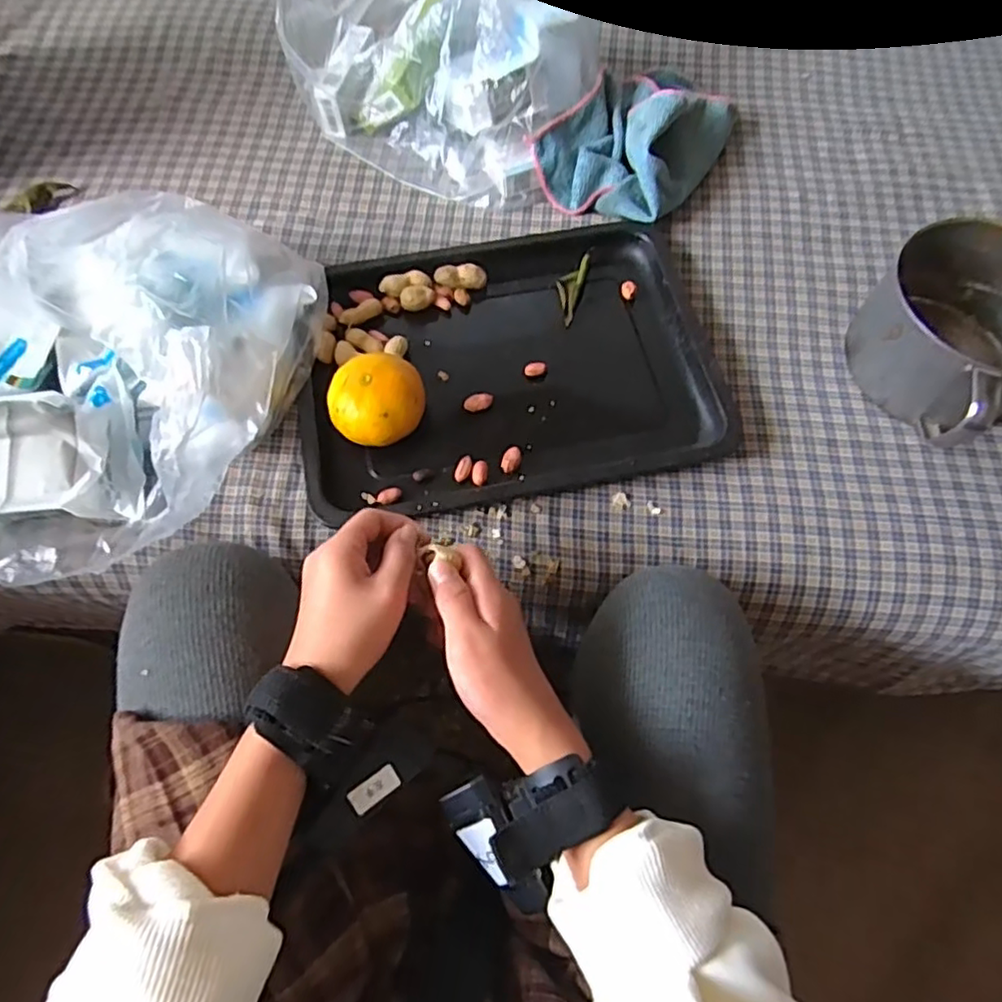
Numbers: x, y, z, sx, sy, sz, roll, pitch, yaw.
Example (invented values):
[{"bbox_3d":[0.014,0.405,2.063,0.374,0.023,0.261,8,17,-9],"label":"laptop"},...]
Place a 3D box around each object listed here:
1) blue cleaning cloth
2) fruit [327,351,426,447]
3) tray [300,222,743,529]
[{"bbox_3d":[0.121,-0.313,0.552,0.120,0.056,0.169,35,71,13],"label":"blue cleaning cloth"},{"bbox_3d":[-0.085,-0.067,0.447,0.063,0.051,0.059,0,67,-1],"label":"fruit"},{"bbox_3d":[0.004,-0.107,0.484,0.296,0.024,0.228,-11,68,-5],"label":"tray"}]

